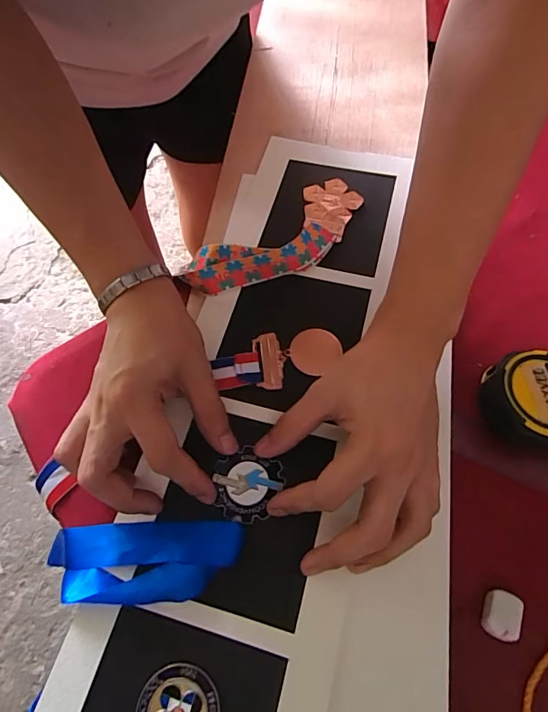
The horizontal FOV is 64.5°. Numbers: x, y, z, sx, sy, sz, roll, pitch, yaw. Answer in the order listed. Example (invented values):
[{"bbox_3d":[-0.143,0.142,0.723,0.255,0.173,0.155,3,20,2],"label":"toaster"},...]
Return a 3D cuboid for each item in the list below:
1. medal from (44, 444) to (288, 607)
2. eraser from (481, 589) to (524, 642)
[{"bbox_3d":[-0.065,0.116,0.277,0.156,0.027,0.067,-23,67,-6],"label":"medal"},{"bbox_3d":[0.135,0.153,0.257,0.020,0.008,0.026,22,67,10],"label":"eraser"}]

